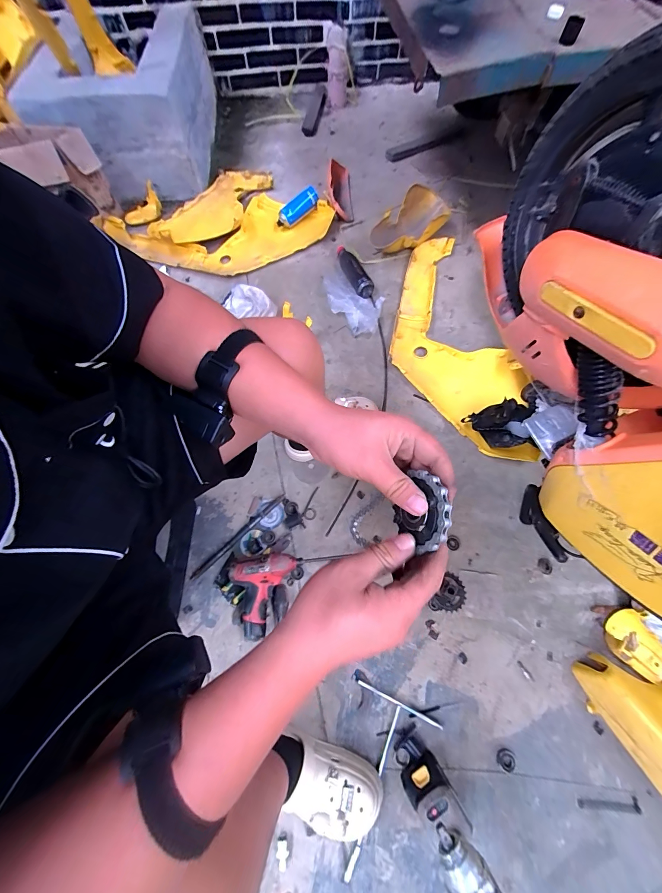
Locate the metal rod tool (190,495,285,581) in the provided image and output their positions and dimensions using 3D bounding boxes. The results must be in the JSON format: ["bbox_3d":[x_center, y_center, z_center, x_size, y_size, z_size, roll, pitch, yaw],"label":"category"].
[{"bbox_3d":[-0.233,0.226,0.831,0.293,0.012,0.017,-41,72,-15],"label":"metal rod tool"}]

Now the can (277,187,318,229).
[{"bbox_3d":[-0.130,-0.905,1.244,0.176,0.056,0.051,-34,69,11],"label":"can"}]

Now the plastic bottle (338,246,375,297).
[{"bbox_3d":[0.079,-0.624,1.157,0.061,0.051,0.260,-19,68,-7],"label":"plastic bottle"}]

